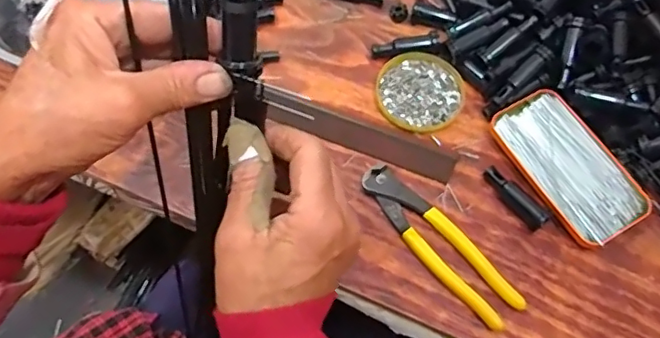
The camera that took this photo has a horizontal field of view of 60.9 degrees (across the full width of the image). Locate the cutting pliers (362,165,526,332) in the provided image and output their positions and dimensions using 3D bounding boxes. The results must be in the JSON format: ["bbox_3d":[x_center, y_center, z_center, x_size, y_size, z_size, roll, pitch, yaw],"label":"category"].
[{"bbox_3d":[0.091,0.061,0.473,0.040,0.014,0.164,-38,72,-19],"label":"cutting pliers"}]

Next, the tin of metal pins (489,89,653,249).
[{"bbox_3d":[0.212,-0.003,0.502,0.071,0.022,0.143,-27,68,-15],"label":"tin of metal pins"}]

